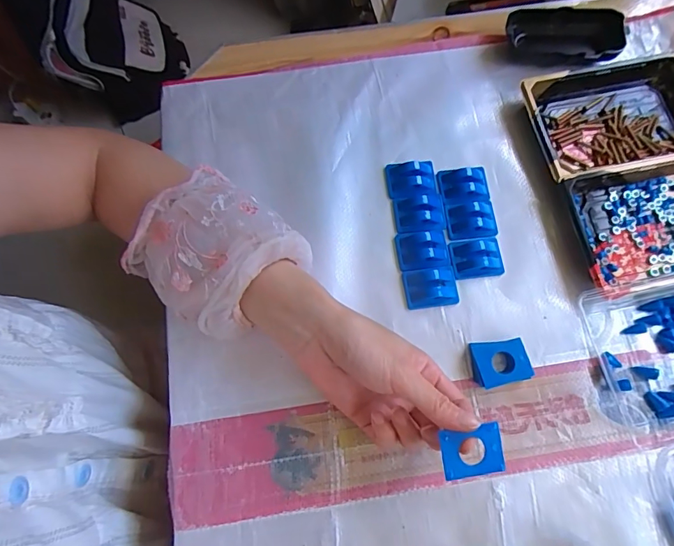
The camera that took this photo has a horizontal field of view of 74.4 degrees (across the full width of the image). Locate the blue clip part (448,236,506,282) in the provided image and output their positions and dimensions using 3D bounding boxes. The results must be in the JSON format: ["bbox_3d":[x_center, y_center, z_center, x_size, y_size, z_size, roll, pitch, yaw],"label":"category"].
[{"bbox_3d":[0.122,-0.014,0.382,0.044,0.014,0.034,-6,73,0],"label":"blue clip part"}]

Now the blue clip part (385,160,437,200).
[{"bbox_3d":[0.069,-0.087,0.406,0.044,0.011,0.038,-7,73,0],"label":"blue clip part"}]

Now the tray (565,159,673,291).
[{"bbox_3d":[0.282,-0.046,0.382,0.155,0.022,0.098,-10,73,-1],"label":"tray"}]

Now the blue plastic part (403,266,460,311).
[{"bbox_3d":[0.081,0.011,0.378,0.045,0.018,0.033,-9,73,-1],"label":"blue plastic part"}]

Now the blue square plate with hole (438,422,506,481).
[{"bbox_3d":[0.089,0.117,0.291,0.042,0.004,0.031,-7,84,-9],"label":"blue square plate with hole"}]

